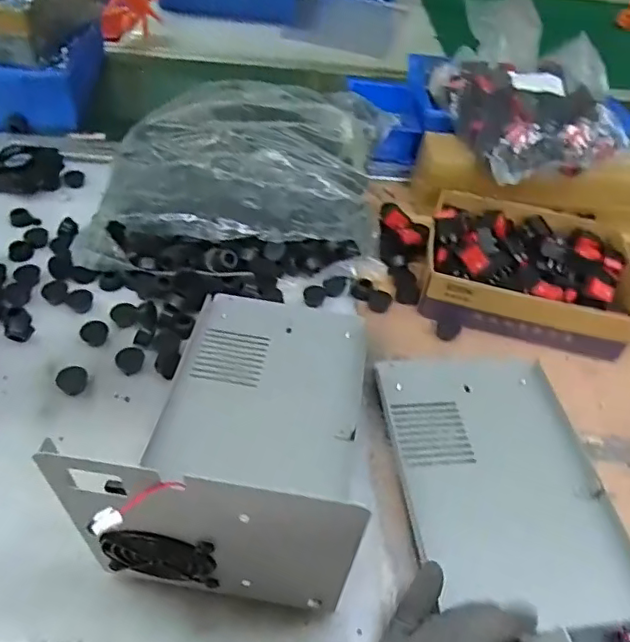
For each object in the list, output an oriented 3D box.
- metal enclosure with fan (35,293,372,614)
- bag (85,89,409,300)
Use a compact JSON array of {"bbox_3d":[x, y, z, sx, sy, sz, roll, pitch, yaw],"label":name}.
[{"bbox_3d":[-0.046,0.047,0.424,0.190,0.130,0.293,11,46,3],"label":"metal enclosure with fan"},{"bbox_3d":[-0.071,-0.172,0.661,0.335,0.089,0.316,4,46,-4],"label":"bag"}]

